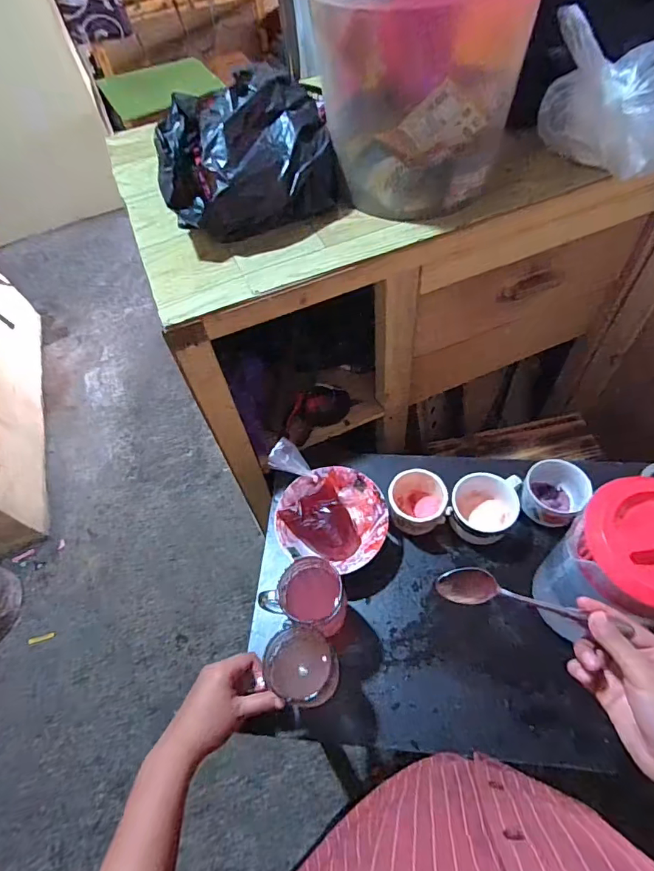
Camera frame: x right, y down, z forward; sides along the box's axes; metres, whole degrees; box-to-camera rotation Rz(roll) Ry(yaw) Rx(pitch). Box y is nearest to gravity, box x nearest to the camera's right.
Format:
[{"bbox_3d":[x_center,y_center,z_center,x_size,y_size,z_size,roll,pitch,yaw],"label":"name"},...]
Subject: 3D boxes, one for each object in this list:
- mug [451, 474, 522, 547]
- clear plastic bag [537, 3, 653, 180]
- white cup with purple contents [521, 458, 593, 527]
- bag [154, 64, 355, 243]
[{"bbox_3d":[0.217,0.096,0.658,0.086,0.062,0.106,34,68,25],"label":"mug"},{"bbox_3d":[0.366,-0.393,0.563,0.220,0.116,0.110,23,64,20],"label":"clear plastic bag"},{"bbox_3d":[0.313,0.084,0.660,0.085,0.062,0.078,-3,58,5],"label":"white cup with purple contents"},{"bbox_3d":[-0.099,-0.341,0.589,0.218,0.111,0.153,-23,58,-7],"label":"bag"}]

